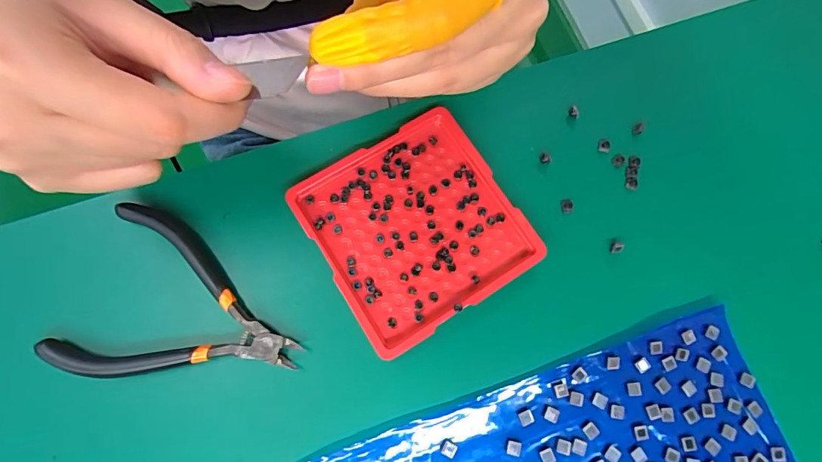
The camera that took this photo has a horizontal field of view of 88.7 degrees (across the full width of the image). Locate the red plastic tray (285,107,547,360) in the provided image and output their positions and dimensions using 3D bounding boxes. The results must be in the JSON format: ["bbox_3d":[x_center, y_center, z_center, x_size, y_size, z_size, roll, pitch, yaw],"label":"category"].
[{"bbox_3d":[0.002,-0.003,0.222,0.098,0.013,0.099,-31,78,-10],"label":"red plastic tray"}]

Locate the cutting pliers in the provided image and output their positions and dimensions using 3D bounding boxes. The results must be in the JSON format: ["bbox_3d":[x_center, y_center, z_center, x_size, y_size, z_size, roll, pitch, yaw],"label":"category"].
[{"bbox_3d":[-0.108,0.042,0.203,0.108,0.015,0.079,23,75,5],"label":"cutting pliers"}]

